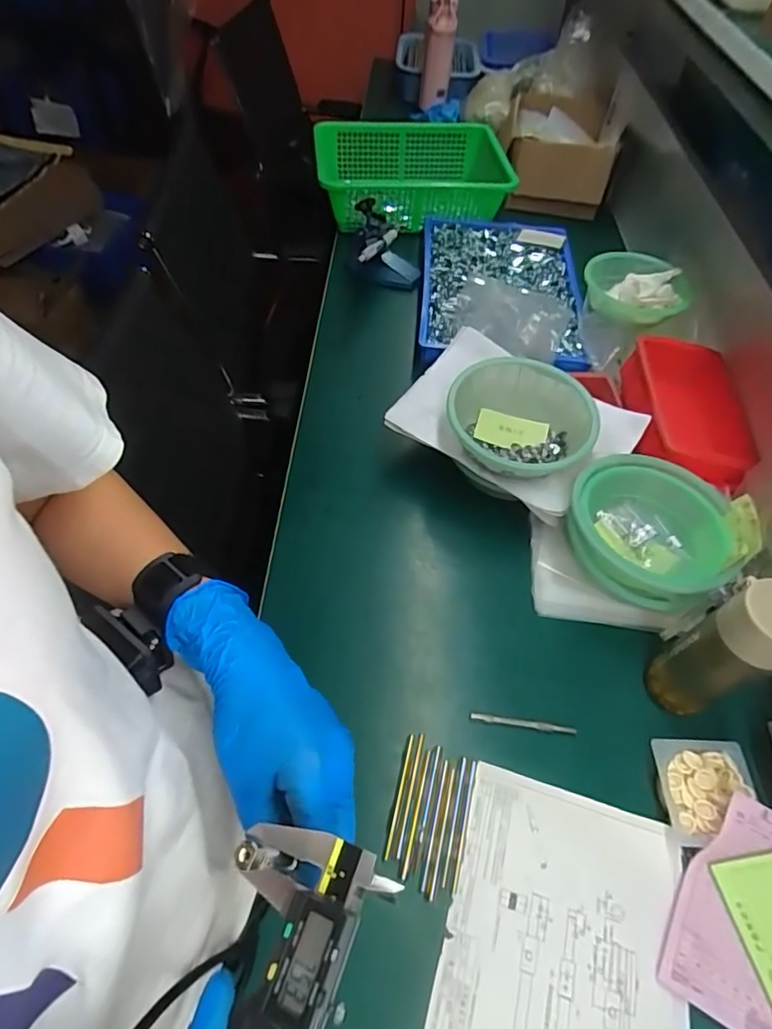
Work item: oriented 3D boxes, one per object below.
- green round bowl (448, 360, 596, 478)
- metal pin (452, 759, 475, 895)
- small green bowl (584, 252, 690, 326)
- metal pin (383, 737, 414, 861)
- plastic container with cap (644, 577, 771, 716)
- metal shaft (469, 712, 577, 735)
[{"bbox_3d":[0.173,-0.124,0.709,0.179,0.073,0.179,2,55,-3],"label":"green round bowl"},{"bbox_3d":[0.075,0.296,0.520,0.004,0.004,0.113,13,54,8],"label":"metal pin"},{"bbox_3d":[0.392,-0.356,0.856,0.154,0.044,0.140,2,55,-3],"label":"small green bowl"},{"bbox_3d":[0.013,0.275,0.533,0.004,0.004,0.113,12,54,7],"label":"metal pin"},{"bbox_3d":[0.336,0.132,0.531,0.076,0.188,0.069,-25,58,-19],"label":"plastic container with cap"},{"bbox_3d":[0.145,0.223,0.576,0.111,0.004,0.009,7,54,3],"label":"metal shaft"}]

